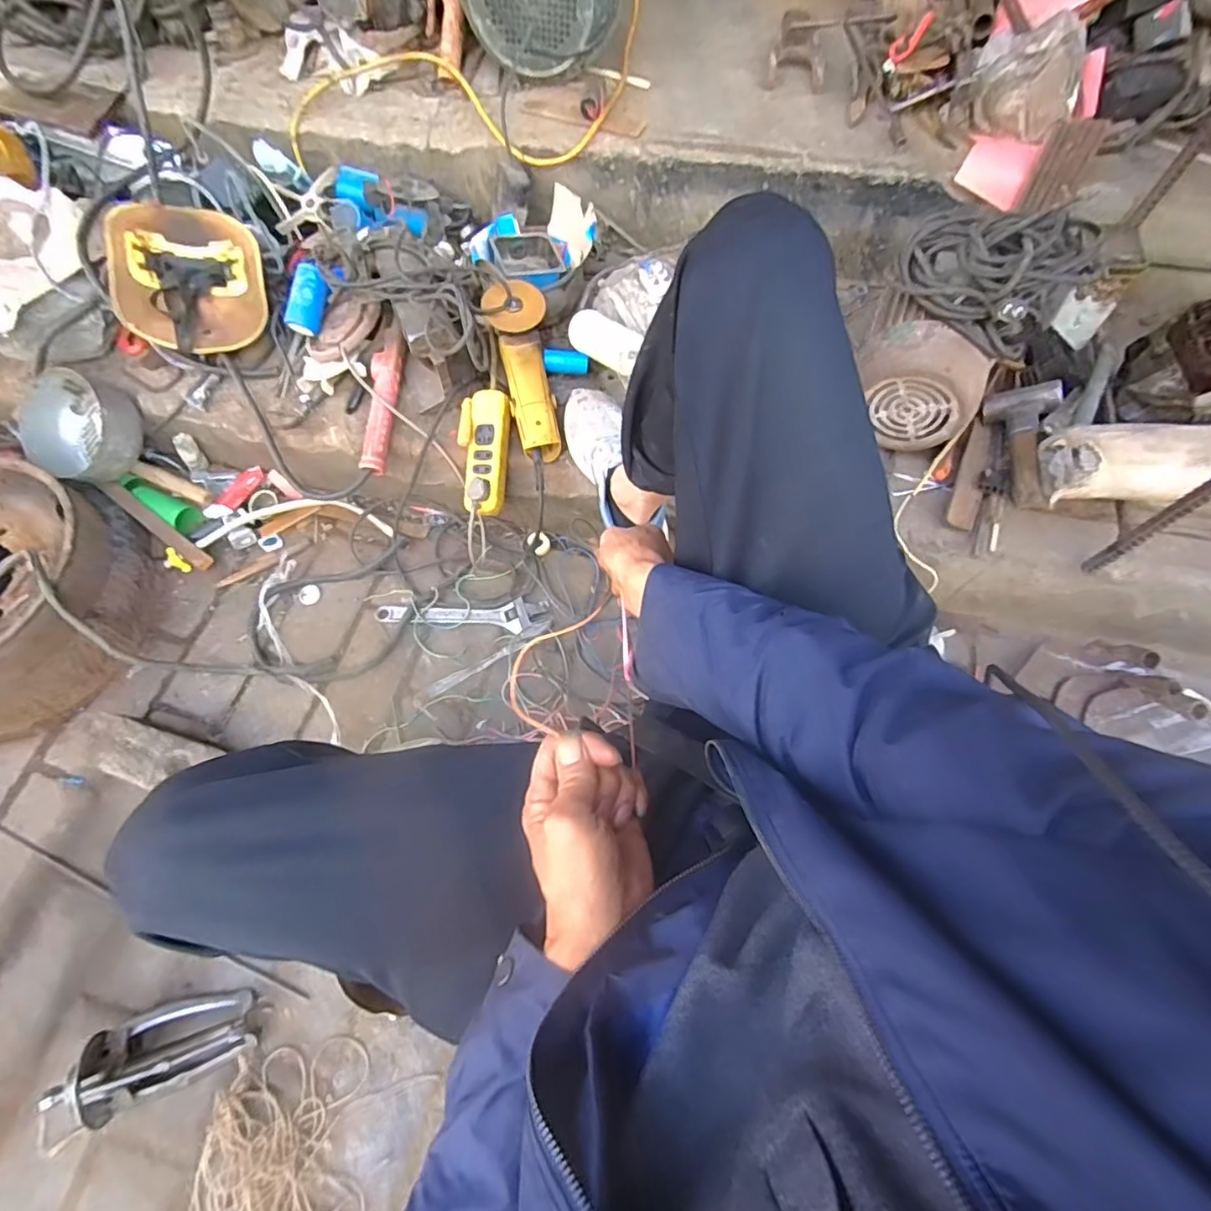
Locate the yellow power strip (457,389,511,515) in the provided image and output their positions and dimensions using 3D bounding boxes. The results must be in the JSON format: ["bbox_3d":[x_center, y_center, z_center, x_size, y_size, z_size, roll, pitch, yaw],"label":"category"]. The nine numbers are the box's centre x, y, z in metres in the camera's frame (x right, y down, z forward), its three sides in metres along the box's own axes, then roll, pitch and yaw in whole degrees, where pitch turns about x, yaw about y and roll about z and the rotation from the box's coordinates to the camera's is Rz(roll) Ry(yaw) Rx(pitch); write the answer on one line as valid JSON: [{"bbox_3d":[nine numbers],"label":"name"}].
[{"bbox_3d":[-0.192,-0.241,0.918,0.077,0.028,0.189,0,88,2],"label":"yellow power strip"}]

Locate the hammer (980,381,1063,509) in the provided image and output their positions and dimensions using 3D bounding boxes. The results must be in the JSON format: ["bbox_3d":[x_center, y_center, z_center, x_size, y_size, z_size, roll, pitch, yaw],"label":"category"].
[{"bbox_3d":[0.574,-0.221,0.778,0.086,0.030,0.186,-20,53,35],"label":"hammer"}]

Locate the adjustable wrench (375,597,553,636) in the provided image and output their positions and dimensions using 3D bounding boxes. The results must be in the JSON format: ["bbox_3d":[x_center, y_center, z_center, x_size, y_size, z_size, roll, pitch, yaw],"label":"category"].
[{"bbox_3d":[-0.239,0.013,0.979,0.291,0.014,0.060,4,66,4],"label":"adjustable wrench"}]

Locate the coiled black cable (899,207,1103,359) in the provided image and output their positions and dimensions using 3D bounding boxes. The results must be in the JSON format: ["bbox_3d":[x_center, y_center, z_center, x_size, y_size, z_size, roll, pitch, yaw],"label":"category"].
[{"bbox_3d":[0.475,-0.425,0.730,0.155,0.105,0.204,-35,69,-13],"label":"coiled black cable"}]

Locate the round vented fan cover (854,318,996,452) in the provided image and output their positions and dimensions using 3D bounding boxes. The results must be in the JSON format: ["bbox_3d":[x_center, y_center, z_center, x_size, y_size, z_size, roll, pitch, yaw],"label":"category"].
[{"bbox_3d":[0.420,-0.294,0.796,0.158,0.148,0.081,31,70,15],"label":"round vented fan cover"}]

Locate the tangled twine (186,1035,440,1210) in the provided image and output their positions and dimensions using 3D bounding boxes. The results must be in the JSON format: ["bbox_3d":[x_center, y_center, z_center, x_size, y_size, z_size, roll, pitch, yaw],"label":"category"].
[{"bbox_3d":[-0.372,0.667,0.703,0.224,0.027,0.248,20,69,2],"label":"tangled twine"}]

